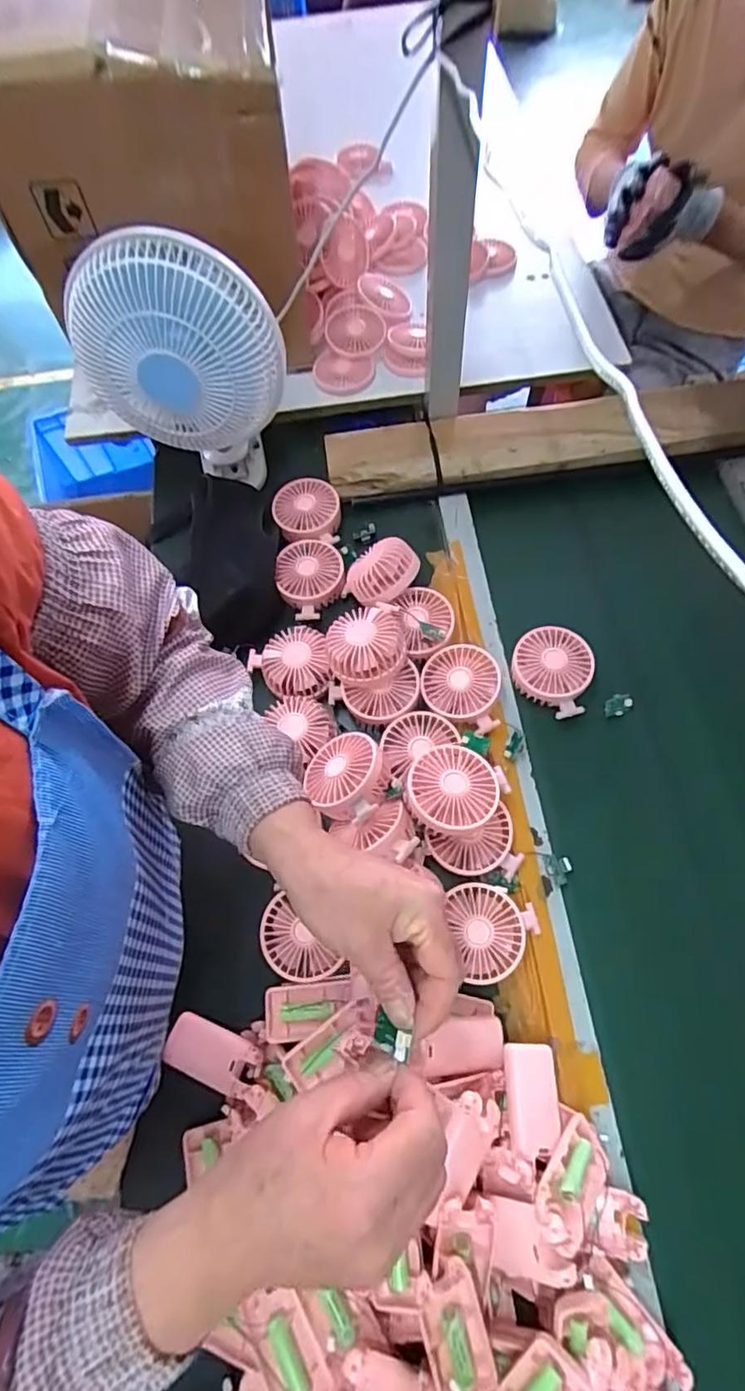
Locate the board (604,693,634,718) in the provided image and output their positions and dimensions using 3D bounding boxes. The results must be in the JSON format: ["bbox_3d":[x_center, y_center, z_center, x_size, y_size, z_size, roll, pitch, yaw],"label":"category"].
[{"bbox_3d":[0.278,0.011,0.659,0.030,0.026,0.004,-10,22,6],"label":"board"}]

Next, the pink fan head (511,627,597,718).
[{"bbox_3d":[0.204,-0.028,0.670,0.086,0.038,0.095,18,65,13],"label":"pink fan head"}]

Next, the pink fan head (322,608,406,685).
[{"bbox_3d":[-0.006,-0.051,0.652,0.086,0.050,0.082,-2,62,3],"label":"pink fan head"}]

